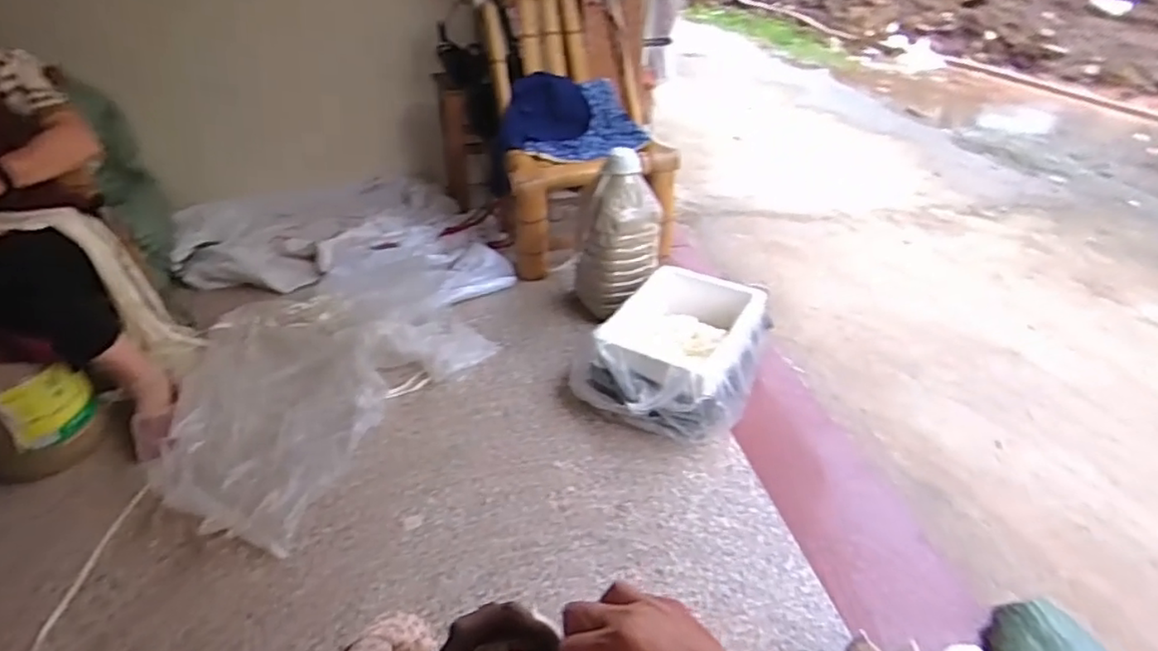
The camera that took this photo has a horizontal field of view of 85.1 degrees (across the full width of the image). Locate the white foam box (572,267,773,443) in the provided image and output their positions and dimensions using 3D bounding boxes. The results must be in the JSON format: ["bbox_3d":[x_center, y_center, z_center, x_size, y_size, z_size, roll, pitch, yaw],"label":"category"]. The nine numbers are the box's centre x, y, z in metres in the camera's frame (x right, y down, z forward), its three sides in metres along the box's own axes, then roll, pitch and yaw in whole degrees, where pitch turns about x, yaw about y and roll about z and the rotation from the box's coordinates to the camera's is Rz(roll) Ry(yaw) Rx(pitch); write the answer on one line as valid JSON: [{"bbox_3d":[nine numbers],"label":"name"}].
[{"bbox_3d":[0.193,0.047,1.329,0.338,0.141,0.422,20,38,20],"label":"white foam box"}]

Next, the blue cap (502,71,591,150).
[{"bbox_3d":[-0.091,-0.581,1.749,0.232,0.164,0.260,1,35,2],"label":"blue cap"}]

